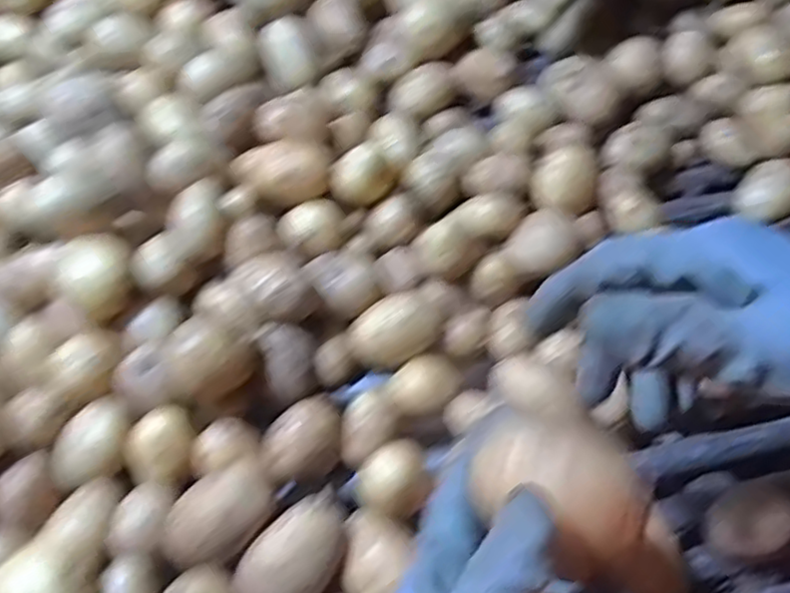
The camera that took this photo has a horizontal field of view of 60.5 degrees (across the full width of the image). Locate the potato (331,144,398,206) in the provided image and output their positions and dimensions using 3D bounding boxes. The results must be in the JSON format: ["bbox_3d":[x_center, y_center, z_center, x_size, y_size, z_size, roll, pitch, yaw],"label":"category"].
[{"bbox_3d":[-0.022,-0.083,0.483,0.045,0.040,0.037,2,59,-3],"label":"potato"}]

